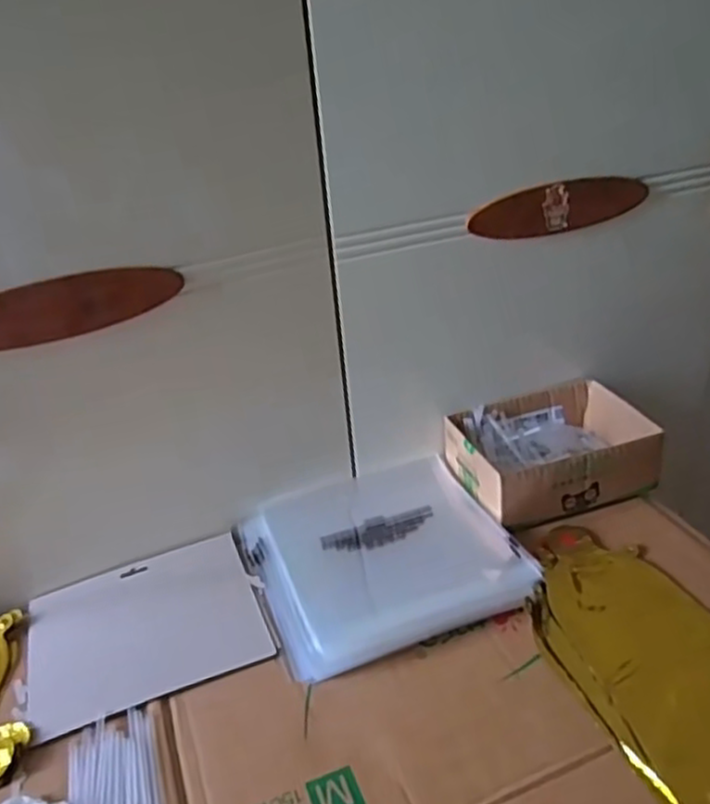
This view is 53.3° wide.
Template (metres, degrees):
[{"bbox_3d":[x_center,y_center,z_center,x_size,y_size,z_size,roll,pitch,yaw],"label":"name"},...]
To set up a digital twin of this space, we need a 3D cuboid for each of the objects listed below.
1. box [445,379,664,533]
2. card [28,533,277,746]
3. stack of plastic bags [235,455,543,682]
[{"bbox_3d":[0.195,0.051,0.722,0.179,0.069,0.137,-12,31,-12],"label":"box"},{"bbox_3d":[-0.183,0.196,0.619,0.190,0.008,0.159,-16,32,-16],"label":"card"},{"bbox_3d":[0.023,0.141,0.659,0.224,0.022,0.205,-16,32,-17],"label":"stack of plastic bags"}]

